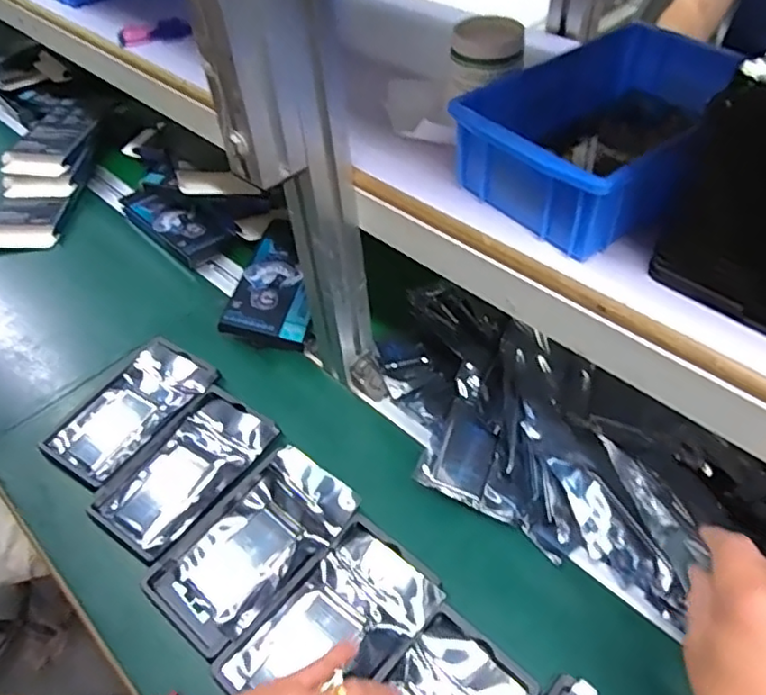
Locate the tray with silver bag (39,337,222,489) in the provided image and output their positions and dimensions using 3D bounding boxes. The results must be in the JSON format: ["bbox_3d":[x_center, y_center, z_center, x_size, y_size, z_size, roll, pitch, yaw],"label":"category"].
[{"bbox_3d":[-0.249,0.060,0.611,0.096,0.015,0.154,25,53,24],"label":"tray with silver bag"}]

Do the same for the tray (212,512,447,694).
[{"bbox_3d":[-0.035,0.211,0.461,0.095,0.031,0.152,33,57,29],"label":"tray"}]

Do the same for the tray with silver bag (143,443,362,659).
[{"bbox_3d":[-0.105,0.159,0.508,0.096,0.017,0.162,32,56,29],"label":"tray with silver bag"}]

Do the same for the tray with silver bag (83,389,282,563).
[{"bbox_3d":[-0.178,0.109,0.561,0.097,0.016,0.157,28,54,26],"label":"tray with silver bag"}]

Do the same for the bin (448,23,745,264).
[{"bbox_3d":[0.160,-0.152,0.434,0.202,0.061,0.134,-33,54,-25],"label":"bin"}]

